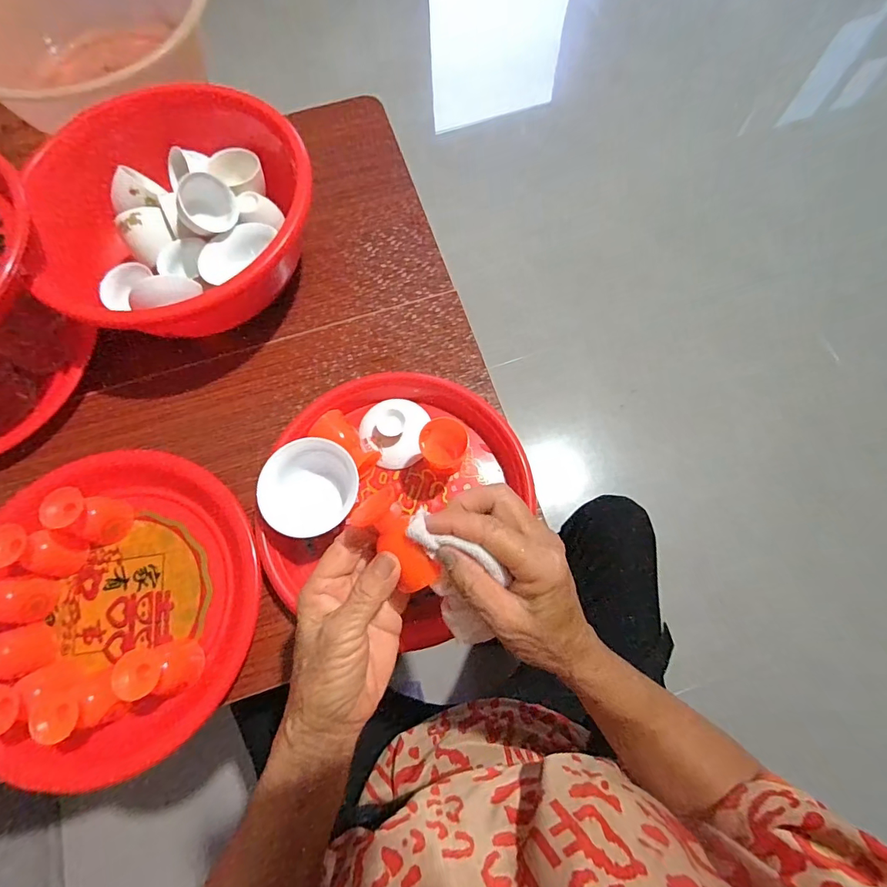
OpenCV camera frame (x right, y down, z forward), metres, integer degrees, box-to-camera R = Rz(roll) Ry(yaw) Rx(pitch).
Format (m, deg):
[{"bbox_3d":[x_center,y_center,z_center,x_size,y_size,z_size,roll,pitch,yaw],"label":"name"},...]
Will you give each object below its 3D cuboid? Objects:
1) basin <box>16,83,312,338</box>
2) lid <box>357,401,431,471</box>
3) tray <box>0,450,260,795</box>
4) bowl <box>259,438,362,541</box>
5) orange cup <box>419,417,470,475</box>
[{"bbox_3d":[-0.270,-0.226,0.468,0.262,0.105,0.239,0,73,0],"label":"basin"},{"bbox_3d":[-0.049,-0.013,0.425,0.062,0.024,0.066,0,73,0],"label":"lid"},{"bbox_3d":[-0.282,0.134,0.371,0.247,0.058,0.254,-16,73,-5],"label":"tray"},{"bbox_3d":[-0.115,0.039,0.395,0.080,0.044,0.073,0,73,0],"label":"bowl"},{"bbox_3d":[0.001,0.003,0.401,0.041,0.039,0.039,0,73,0],"label":"orange cup"}]

